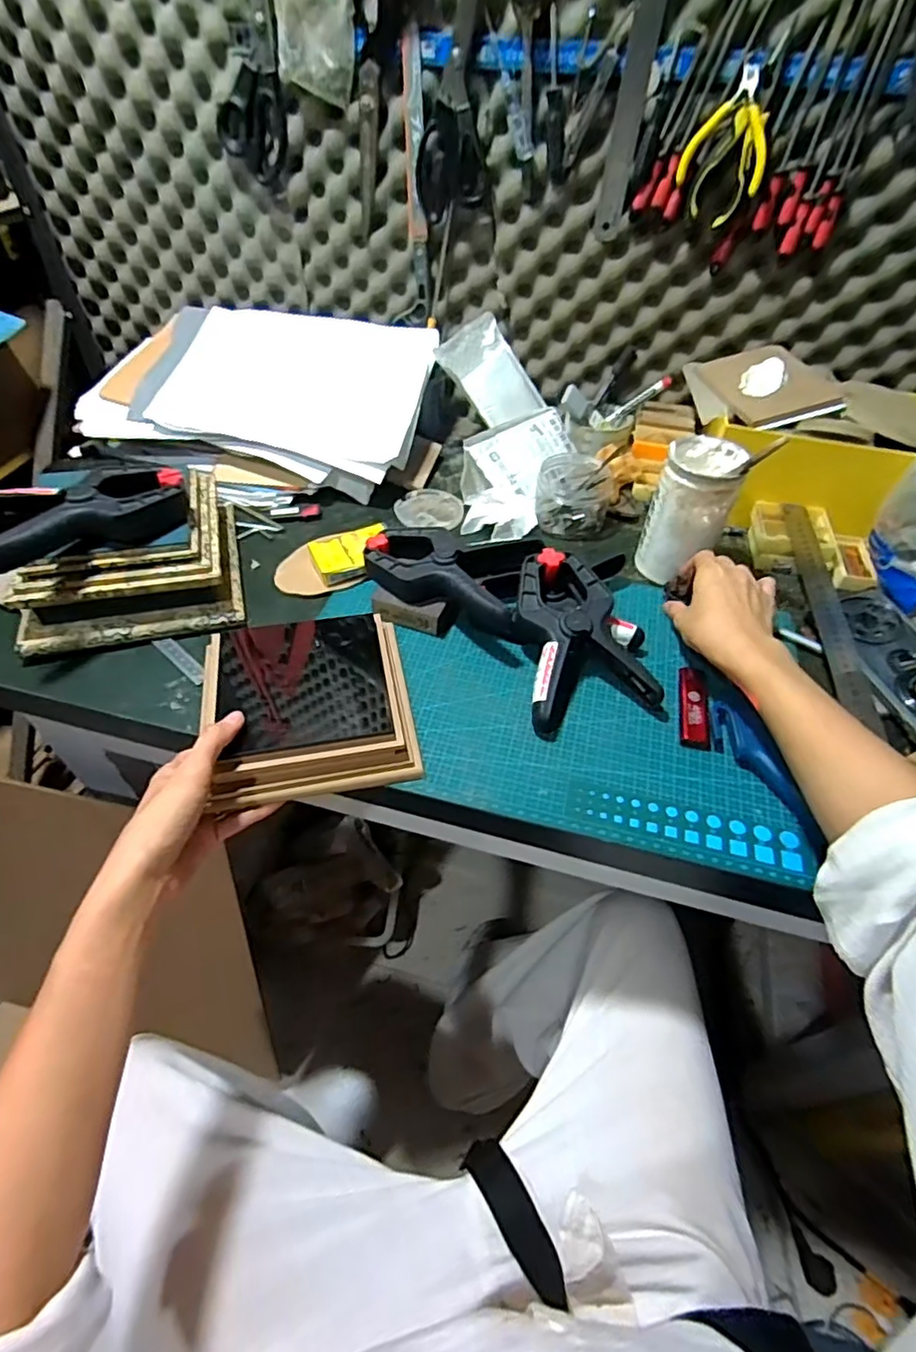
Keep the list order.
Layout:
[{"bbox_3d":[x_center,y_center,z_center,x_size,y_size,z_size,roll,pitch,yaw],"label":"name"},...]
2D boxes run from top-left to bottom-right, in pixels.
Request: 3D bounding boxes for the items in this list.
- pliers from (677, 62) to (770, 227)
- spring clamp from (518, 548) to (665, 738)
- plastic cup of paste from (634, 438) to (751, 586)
[{"bbox_3d":[0.263,-0.517,0.588,0.082,0.109,0.028,21,51,16],"label":"pliers"},{"bbox_3d":[0.095,-0.034,0.531,0.115,0.045,0.161,-12,66,-8],"label":"spring clamp"},{"bbox_3d":[0.233,-0.166,0.608,0.071,0.128,0.076,1,48,-1],"label":"plastic cup of paste"}]

